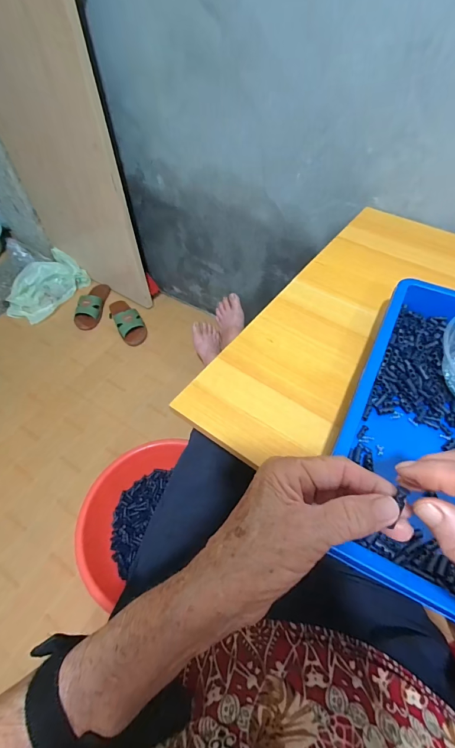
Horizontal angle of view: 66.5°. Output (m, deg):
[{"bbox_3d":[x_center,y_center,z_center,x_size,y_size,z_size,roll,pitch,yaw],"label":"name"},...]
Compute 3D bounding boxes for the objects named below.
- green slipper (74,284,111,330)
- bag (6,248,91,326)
[{"bbox_3d":[-0.494,-0.264,1.260,0.087,0.072,0.218,3,53,3],"label":"green slipper"},{"bbox_3d":[-0.700,-0.330,1.320,0.208,0.071,0.312,25,57,18],"label":"bag"}]

